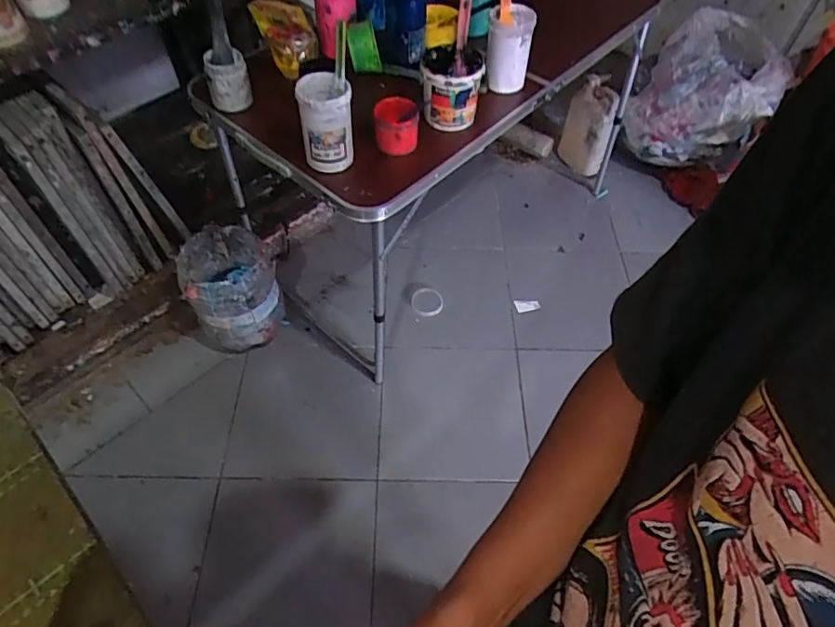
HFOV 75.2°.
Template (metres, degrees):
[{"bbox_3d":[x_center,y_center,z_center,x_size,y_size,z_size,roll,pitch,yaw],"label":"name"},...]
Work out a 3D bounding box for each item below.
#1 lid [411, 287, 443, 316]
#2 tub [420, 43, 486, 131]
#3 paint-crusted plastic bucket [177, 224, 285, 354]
[{"bbox_3d":[0.031,-0.039,1.728,0.101,0.011,0.106,0,55,0],"label":"lid"},{"bbox_3d":[0.068,-0.450,1.099,0.123,0.148,0.125,6,55,4],"label":"tub"},{"bbox_3d":[-0.513,-0.075,1.507,0.226,0.293,0.243,0,55,0],"label":"paint-crusted plastic bucket"}]

